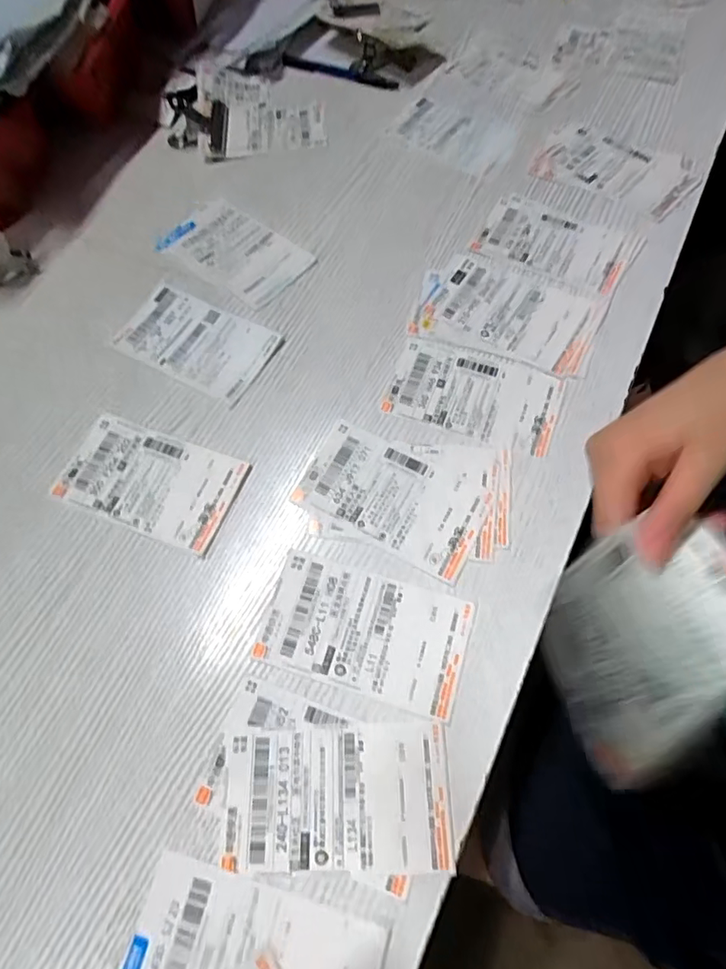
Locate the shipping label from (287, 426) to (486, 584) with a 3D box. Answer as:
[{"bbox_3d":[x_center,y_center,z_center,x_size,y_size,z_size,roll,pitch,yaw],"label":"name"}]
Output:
[{"bbox_3d":[0.019,0.007,0.374,0.127,0.004,0.080,21,69,11],"label":"shipping label"}]

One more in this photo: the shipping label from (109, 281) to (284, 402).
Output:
[{"bbox_3d":[-0.142,-0.122,0.442,0.132,0.004,0.075,27,70,13],"label":"shipping label"}]

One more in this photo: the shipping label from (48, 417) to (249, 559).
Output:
[{"bbox_3d":[-0.160,-0.004,0.390,0.132,0.004,0.078,19,69,10],"label":"shipping label"}]

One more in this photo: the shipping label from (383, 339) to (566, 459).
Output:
[{"bbox_3d":[0.087,-0.072,0.410,0.126,0.004,0.079,18,68,10],"label":"shipping label"}]

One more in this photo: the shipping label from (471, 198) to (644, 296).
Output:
[{"bbox_3d":[0.170,-0.214,0.468,0.130,0.004,0.087,25,70,13],"label":"shipping label"}]

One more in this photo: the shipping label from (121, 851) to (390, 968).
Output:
[{"bbox_3d":[-0.058,0.247,0.269,0.130,0.007,0.070,10,67,7],"label":"shipping label"}]

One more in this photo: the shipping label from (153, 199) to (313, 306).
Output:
[{"bbox_3d":[-0.120,-0.215,0.482,0.138,0.006,0.076,34,72,16],"label":"shipping label"}]

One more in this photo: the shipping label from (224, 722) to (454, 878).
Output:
[{"bbox_3d":[-0.015,0.179,0.300,0.126,0.004,0.072,-3,66,1],"label":"shipping label"}]

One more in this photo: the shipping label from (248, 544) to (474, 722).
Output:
[{"bbox_3d":[0.000,0.093,0.338,0.131,0.004,0.074,15,68,9],"label":"shipping label"}]

